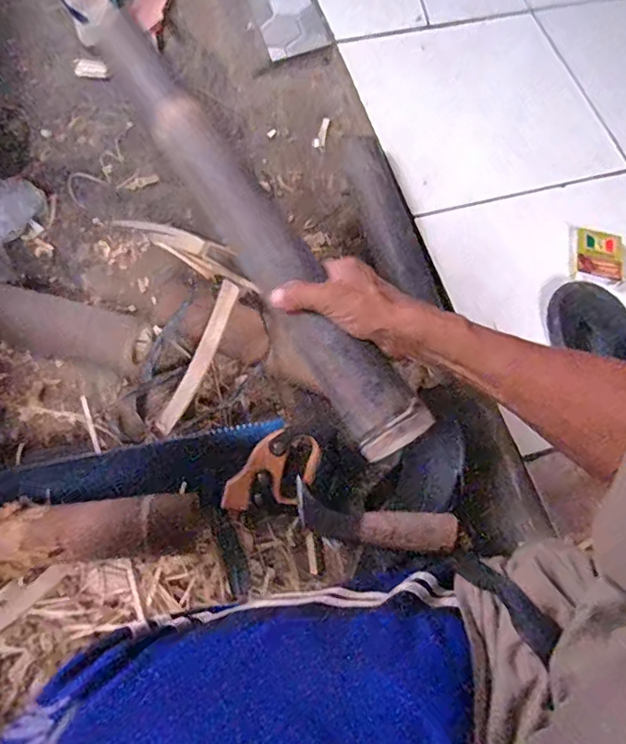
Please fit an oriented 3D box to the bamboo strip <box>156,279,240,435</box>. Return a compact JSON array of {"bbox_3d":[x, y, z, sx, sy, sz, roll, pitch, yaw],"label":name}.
[{"bbox_3d":[-0.149,-0.017,0.697,0.024,0.016,0.214,29,99,10],"label":"bamboo strip"}]

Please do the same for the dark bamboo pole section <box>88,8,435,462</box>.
[{"bbox_3d":[-0.079,-0.173,0.549,0.062,0.049,0.590,-30,71,-11],"label":"dark bamboo pole section"}]

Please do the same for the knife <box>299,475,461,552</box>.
[{"bbox_3d":[0.076,0.184,0.658,0.201,0.047,0.058,5,68,21],"label":"knife"}]

